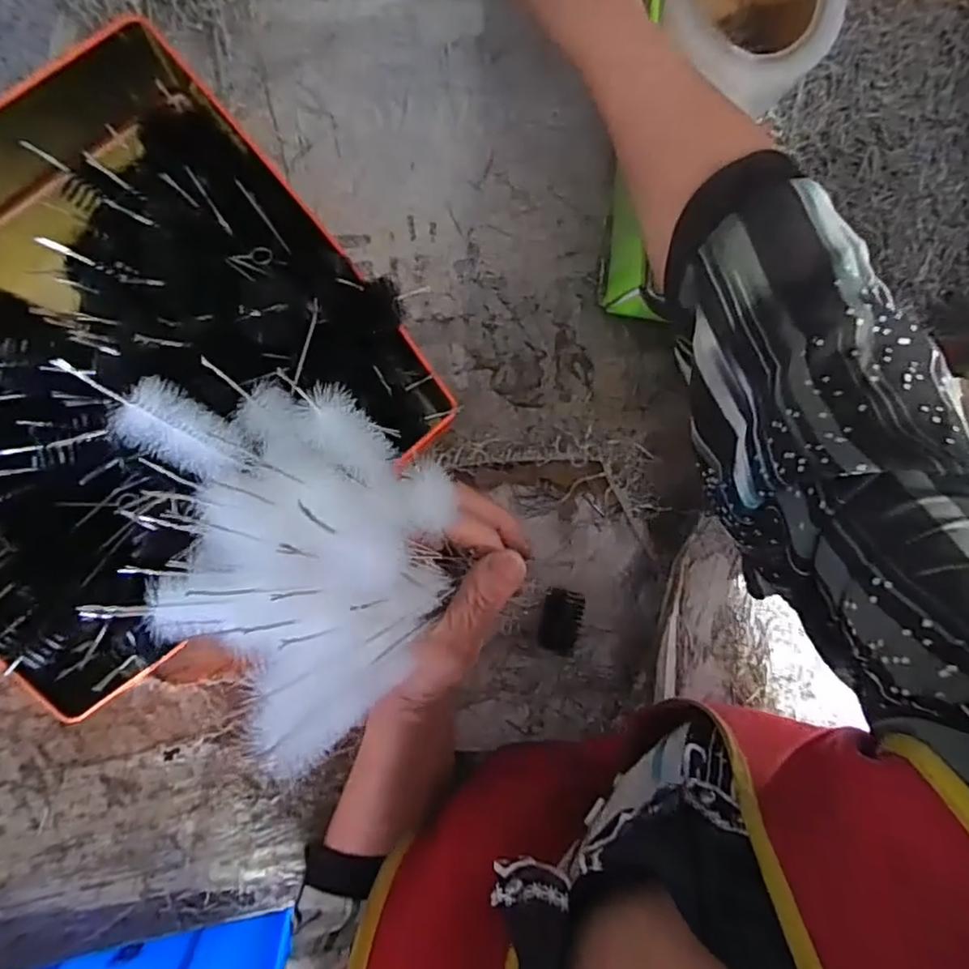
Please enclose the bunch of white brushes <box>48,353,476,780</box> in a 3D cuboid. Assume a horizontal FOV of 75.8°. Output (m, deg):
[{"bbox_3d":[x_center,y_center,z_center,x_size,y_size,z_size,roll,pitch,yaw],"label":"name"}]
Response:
[{"bbox_3d":[-0.069,0.024,0.211,0.117,0.054,0.109,0,90,-9],"label":"bunch of white brushes"}]

